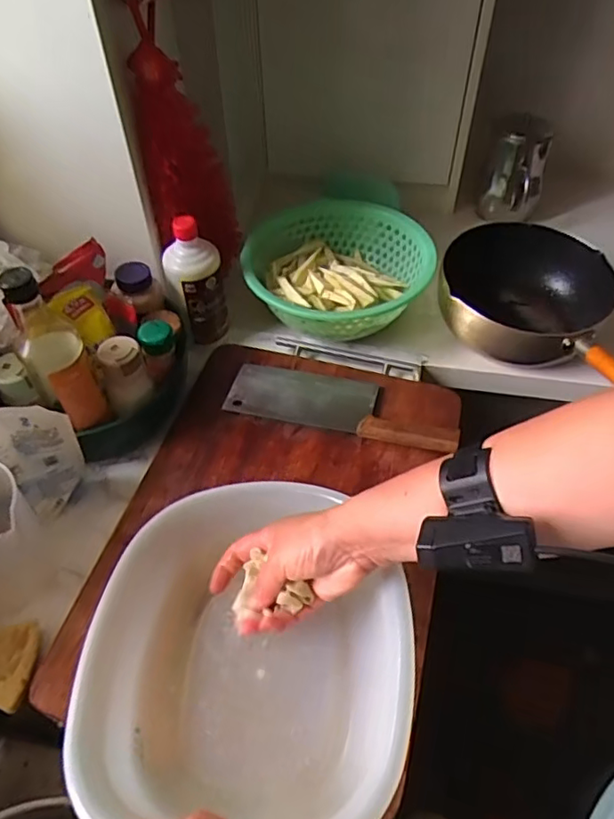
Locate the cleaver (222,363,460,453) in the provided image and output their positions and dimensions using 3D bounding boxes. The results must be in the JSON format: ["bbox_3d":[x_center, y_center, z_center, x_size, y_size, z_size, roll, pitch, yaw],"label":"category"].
[{"bbox_3d":[0.043,-0.010,0.738,0.286,0.021,0.089,12,51,10],"label":"cleaver"}]

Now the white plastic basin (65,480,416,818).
[{"bbox_3d":[-0.055,0.204,0.497,0.258,0.098,0.287,-2,50,-1],"label":"white plastic basin"}]

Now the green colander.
[{"bbox_3d":[0.048,-0.210,0.865,0.259,0.079,0.281,0,50,0],"label":"green colander"}]

